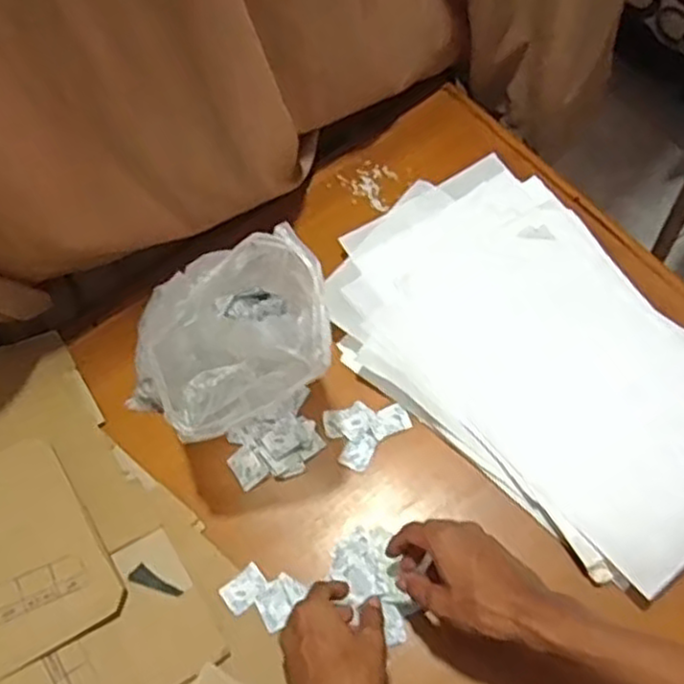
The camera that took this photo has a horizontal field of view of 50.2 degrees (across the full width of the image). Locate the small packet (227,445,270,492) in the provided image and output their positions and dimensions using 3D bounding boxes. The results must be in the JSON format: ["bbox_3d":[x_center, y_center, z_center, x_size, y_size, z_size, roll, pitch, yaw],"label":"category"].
[{"bbox_3d":[-0.094,0.125,0.735,0.033,0.004,0.041,-42,71,7],"label":"small packet"}]

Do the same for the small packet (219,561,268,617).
[{"bbox_3d":[-0.090,0.231,0.682,0.041,0.008,0.029,-41,69,-15],"label":"small packet"}]

